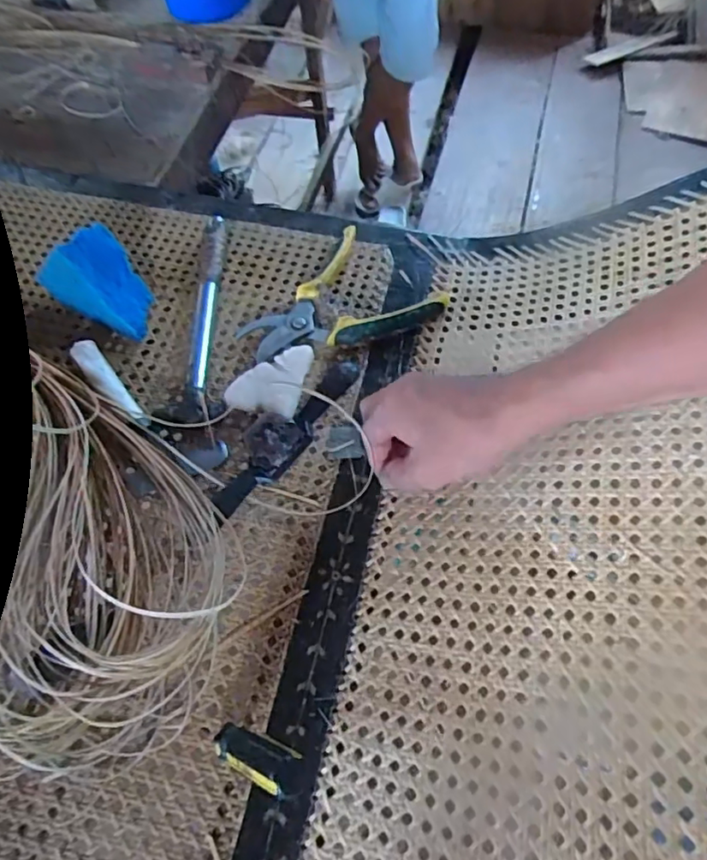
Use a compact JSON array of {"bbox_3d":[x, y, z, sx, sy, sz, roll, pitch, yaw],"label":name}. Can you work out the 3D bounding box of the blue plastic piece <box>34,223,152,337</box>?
[{"bbox_3d":[-0.235,-0.135,0.524,0.073,0.068,0.102,-37,64,-16],"label":"blue plastic piece"}]

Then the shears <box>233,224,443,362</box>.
[{"bbox_3d":[-0.010,-0.111,0.532,0.134,0.018,0.168,36,68,22],"label":"shears"}]

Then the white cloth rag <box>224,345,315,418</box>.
[{"bbox_3d":[-0.073,-0.046,0.498,0.062,0.014,0.065,11,61,10],"label":"white cloth rag"}]

